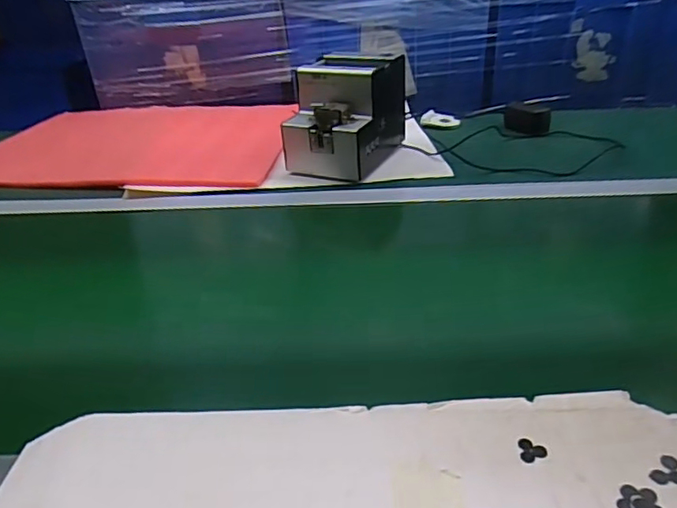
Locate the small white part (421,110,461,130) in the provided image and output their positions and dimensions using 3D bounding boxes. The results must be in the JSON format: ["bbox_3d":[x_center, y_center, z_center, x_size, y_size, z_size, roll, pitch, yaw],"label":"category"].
[{"bbox_3d":[0.187,-0.245,0.994,0.066,0.019,0.043,10,33,22],"label":"small white part"}]

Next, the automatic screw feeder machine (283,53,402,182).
[{"bbox_3d":[0.011,-0.212,0.832,0.129,0.147,0.179,10,34,23],"label":"automatic screw feeder machine"}]

